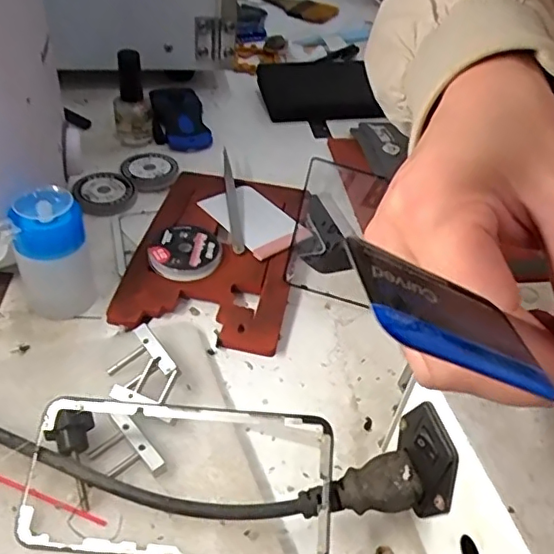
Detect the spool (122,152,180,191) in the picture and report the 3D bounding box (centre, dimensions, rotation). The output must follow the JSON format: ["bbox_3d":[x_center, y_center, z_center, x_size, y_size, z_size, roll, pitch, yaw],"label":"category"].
[{"bbox_3d":[-0.105,-0.089,0.478,0.043,0.007,0.047,4,43,-4],"label":"spool"}]

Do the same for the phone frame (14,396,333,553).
[{"bbox_3d":[-0.046,0.095,0.271,0.144,0.011,0.069,4,67,3],"label":"phone frame"}]

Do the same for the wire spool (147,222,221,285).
[{"bbox_3d":[-0.062,-0.017,0.393,0.044,0.011,0.047,4,43,-4],"label":"wire spool"}]

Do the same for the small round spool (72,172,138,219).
[{"bbox_3d":[-0.135,-0.066,0.451,0.044,0.011,0.045,-22,51,-28],"label":"small round spool"}]

